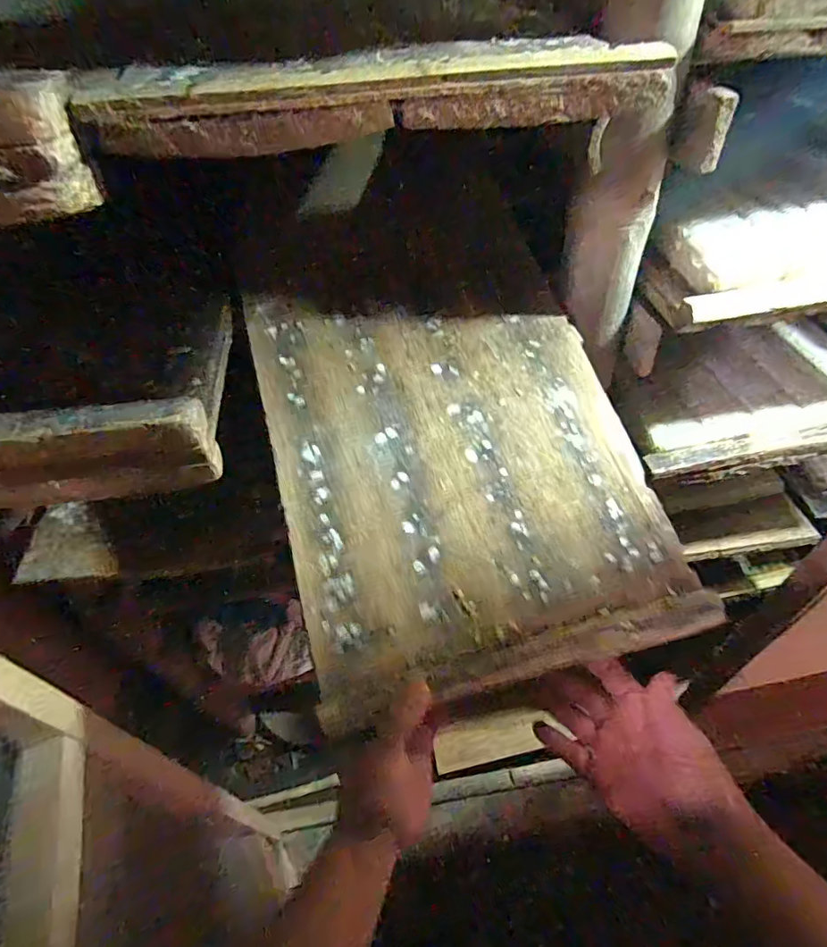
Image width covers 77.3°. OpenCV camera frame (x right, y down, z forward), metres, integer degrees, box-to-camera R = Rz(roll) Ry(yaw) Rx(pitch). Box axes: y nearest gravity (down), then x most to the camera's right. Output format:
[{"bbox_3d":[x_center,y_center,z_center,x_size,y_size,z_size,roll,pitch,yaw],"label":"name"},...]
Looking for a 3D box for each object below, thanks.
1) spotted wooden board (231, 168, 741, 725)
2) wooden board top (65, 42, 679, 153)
[{"bbox_3d":[0.018,-0.079,0.490,0.310,0.017,0.524,-14,66,-7],"label":"spotted wooden board"},{"bbox_3d":[-0.014,-0.204,0.280,0.312,0.033,0.015,-8,47,-5],"label":"wooden board top"}]

